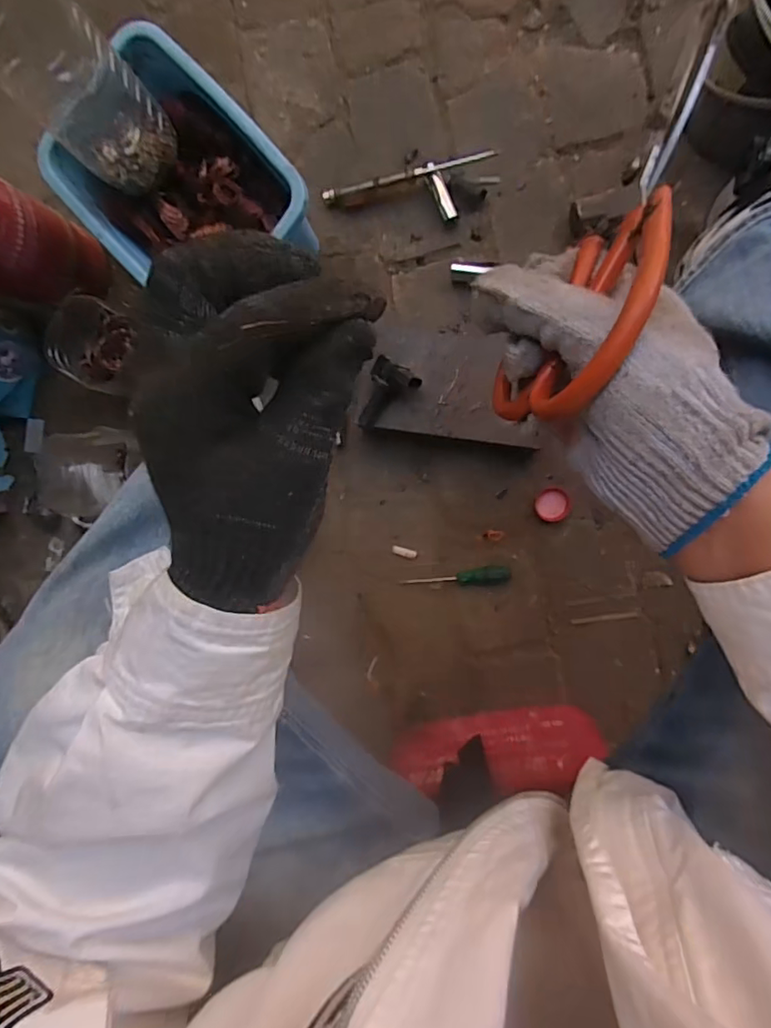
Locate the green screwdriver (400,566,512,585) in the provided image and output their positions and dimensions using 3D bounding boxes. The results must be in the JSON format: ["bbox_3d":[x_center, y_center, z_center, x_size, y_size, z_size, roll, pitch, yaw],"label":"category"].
[{"bbox_3d":[0.094,0.085,0.727,0.139,0.024,0.025,-7,94,11],"label":"green screwdriver"}]

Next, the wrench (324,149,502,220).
[{"bbox_3d":[0.031,-0.378,0.663,0.208,0.018,0.068,-10,94,8],"label":"wrench"}]

